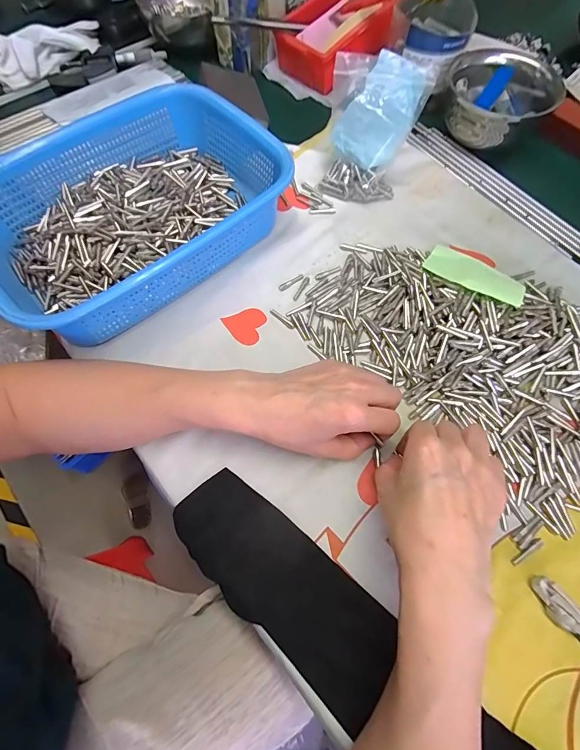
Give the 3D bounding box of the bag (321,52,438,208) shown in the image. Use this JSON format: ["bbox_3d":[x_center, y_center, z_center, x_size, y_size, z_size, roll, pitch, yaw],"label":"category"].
[{"bbox_3d":[0.087,-0.251,0.386,0.087,0.115,0.068,14,67,7],"label":"bag"}]

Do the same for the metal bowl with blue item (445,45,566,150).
[{"bbox_3d":[0.242,-0.321,0.438,0.122,0.067,0.103,22,68,10],"label":"metal bowl with blue item"}]

